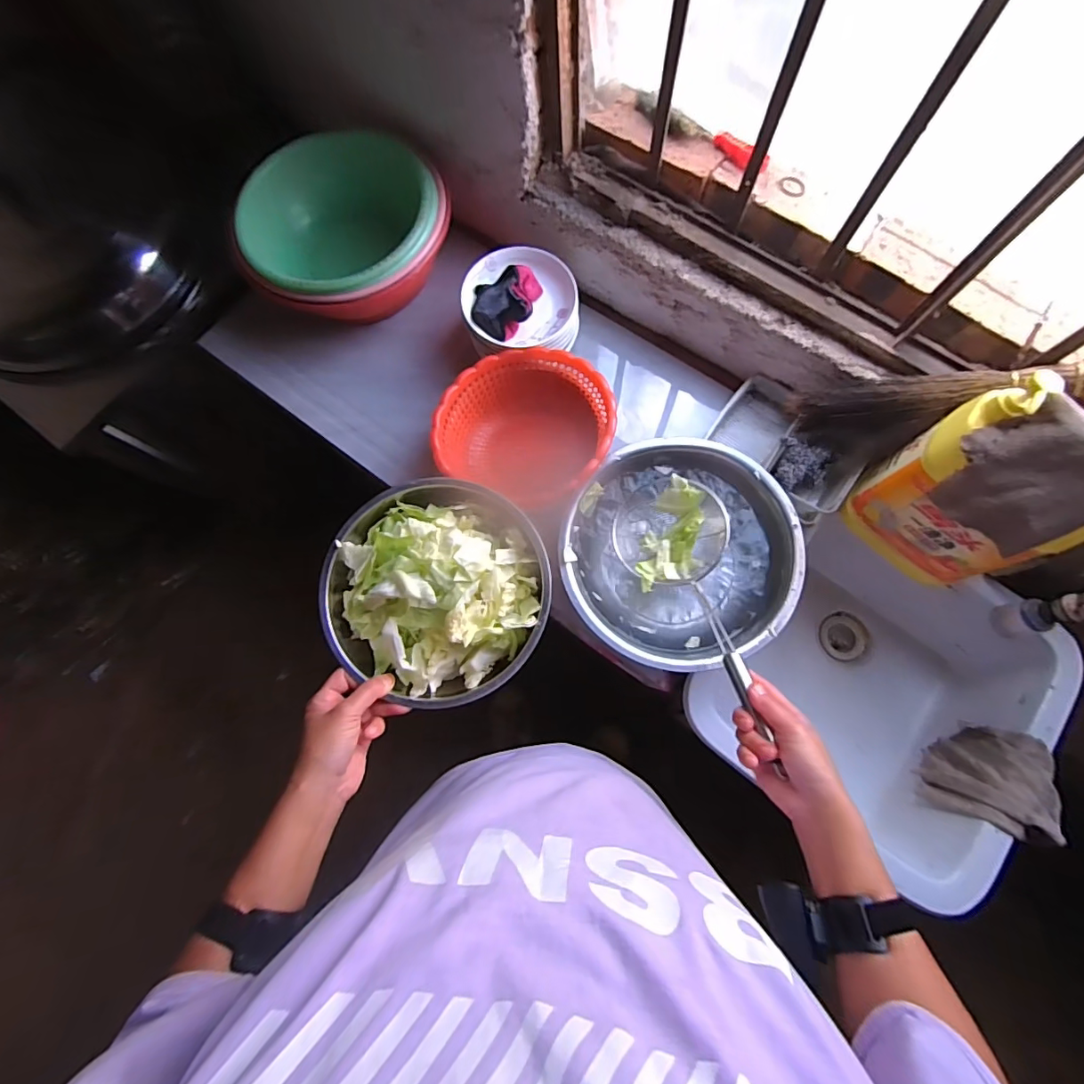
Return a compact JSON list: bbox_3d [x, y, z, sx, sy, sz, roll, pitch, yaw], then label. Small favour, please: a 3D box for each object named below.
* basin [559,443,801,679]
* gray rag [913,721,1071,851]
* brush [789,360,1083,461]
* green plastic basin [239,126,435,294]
[{"bbox_3d":[0.190,0.016,0.714,0.299,0.083,0.306,0,76,2],"label":"basin"},{"bbox_3d":[0.643,0.338,0.732,0.101,0.122,0.135,21,77,7],"label":"gray rag"},{"bbox_3d":[0.541,-0.186,0.666,0.380,0.133,0.079,-4,74,30],"label":"brush"},{"bbox_3d":[-0.328,-0.508,0.839,0.285,0.129,0.284,0,76,2],"label":"green plastic basin"}]

